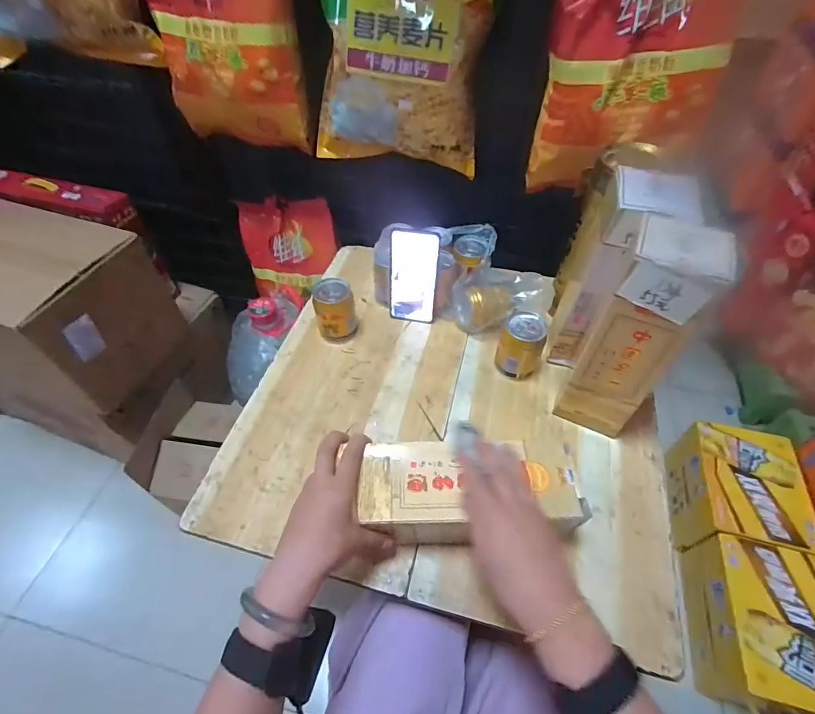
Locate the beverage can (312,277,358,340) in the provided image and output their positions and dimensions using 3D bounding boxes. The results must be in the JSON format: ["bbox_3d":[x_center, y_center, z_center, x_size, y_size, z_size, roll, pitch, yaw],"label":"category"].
[{"bbox_3d":[-0.116,-0.072,0.689,0.061,0.096,0.057,0,51,0],"label":"beverage can"}]

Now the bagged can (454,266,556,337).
[{"bbox_3d":[0.141,-0.087,0.694,0.142,0.104,0.091,14,52,11],"label":"bagged can"}]

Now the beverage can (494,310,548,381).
[{"bbox_3d":[0.170,-0.015,0.640,0.062,0.094,0.065,0,51,0],"label":"beverage can"}]

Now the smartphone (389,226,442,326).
[{"bbox_3d":[0.010,-0.127,0.690,0.076,0.163,0.007,8,41,5],"label":"smartphone"}]

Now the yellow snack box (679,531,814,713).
[{"bbox_3d":[0.710,0.536,0.846,0.205,0.184,0.277,11,52,9],"label":"yellow snack box"}]

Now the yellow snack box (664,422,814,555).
[{"bbox_3d":[0.775,0.324,1.017,0.214,0.167,0.278,9,52,8],"label":"yellow snack box"}]

